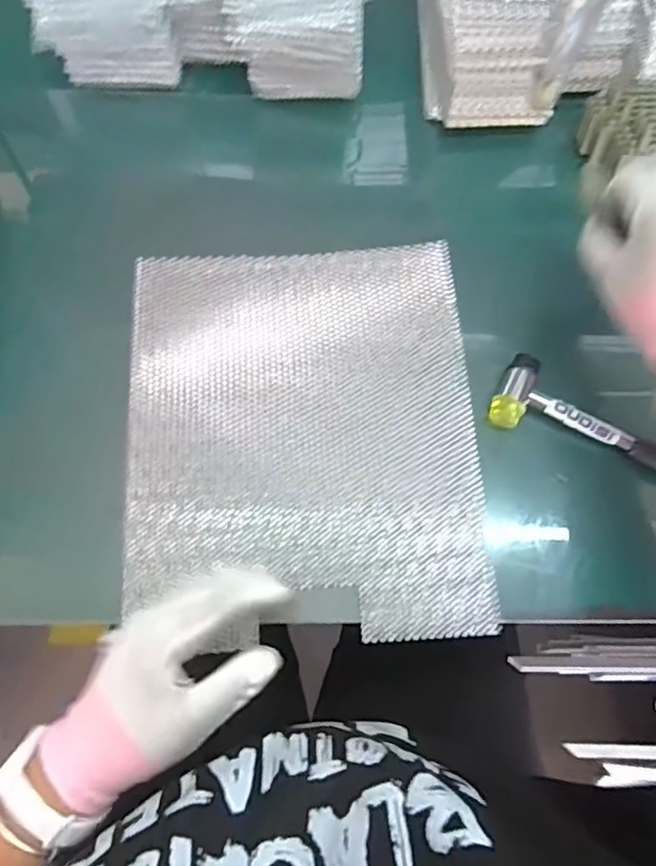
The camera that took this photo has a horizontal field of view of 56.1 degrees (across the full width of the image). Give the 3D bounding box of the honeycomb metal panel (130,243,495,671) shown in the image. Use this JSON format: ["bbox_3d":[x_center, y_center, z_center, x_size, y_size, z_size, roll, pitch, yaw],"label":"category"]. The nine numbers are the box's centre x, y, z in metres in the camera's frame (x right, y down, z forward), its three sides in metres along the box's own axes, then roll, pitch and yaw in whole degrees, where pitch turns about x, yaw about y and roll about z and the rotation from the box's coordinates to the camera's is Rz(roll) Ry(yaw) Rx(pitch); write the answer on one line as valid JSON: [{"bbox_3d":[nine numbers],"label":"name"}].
[{"bbox_3d":[-0.020,-0.005,0.497,0.270,0.021,0.326,-3,71,-2],"label":"honeycomb metal panel"}]

